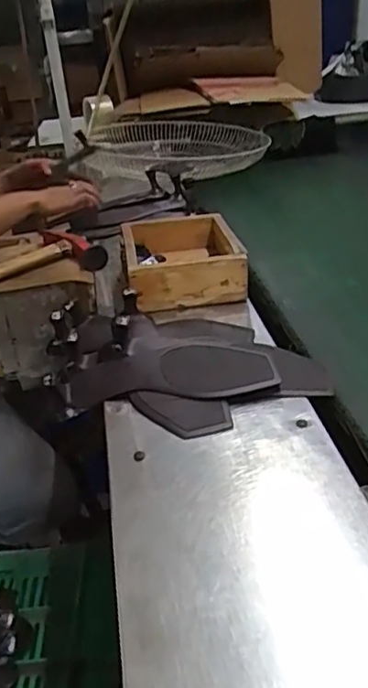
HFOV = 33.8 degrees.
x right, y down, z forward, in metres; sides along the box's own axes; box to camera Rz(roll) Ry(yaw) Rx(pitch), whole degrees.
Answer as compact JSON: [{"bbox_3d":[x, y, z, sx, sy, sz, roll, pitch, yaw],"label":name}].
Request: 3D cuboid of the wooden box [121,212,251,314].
[{"bbox_3d":[-0.003,-0.109,0.817,0.147,0.065,0.167,-8,30,-5],"label":"wooden box"}]

